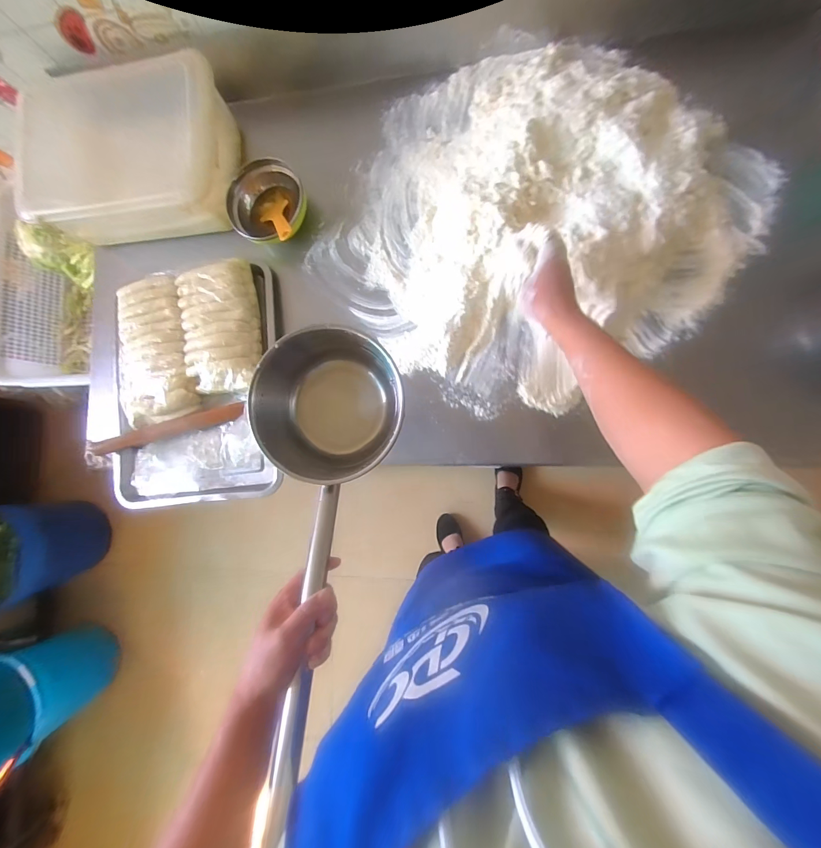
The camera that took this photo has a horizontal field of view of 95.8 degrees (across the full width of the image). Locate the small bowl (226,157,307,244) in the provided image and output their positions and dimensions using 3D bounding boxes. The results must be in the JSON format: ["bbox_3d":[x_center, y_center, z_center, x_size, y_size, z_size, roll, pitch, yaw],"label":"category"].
[{"bbox_3d":[-0.238,-0.374,0.648,0.143,0.081,0.129,21,90,8],"label":"small bowl"}]

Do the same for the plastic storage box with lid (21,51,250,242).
[{"bbox_3d":[-0.470,-0.454,0.630,0.327,0.102,0.228,-2,86,8],"label":"plastic storage box with lid"}]

